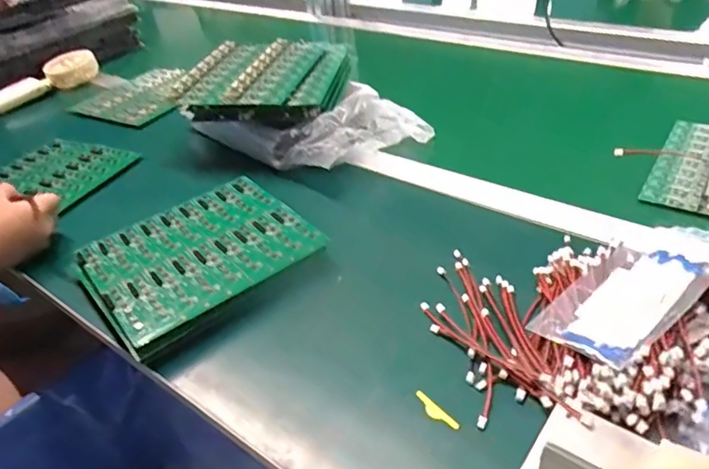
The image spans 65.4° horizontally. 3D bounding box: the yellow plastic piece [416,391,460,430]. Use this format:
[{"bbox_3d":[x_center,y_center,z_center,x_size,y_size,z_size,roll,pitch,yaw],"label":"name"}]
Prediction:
[{"bbox_3d":[0.060,0.133,0.413,0.013,0.006,0.039,-31,43,-30],"label":"yellow plastic piece"}]

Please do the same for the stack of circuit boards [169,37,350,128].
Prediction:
[{"bbox_3d":[-0.120,-0.207,0.743,0.206,0.042,0.193,0,37,9],"label":"stack of circuit boards"}]

